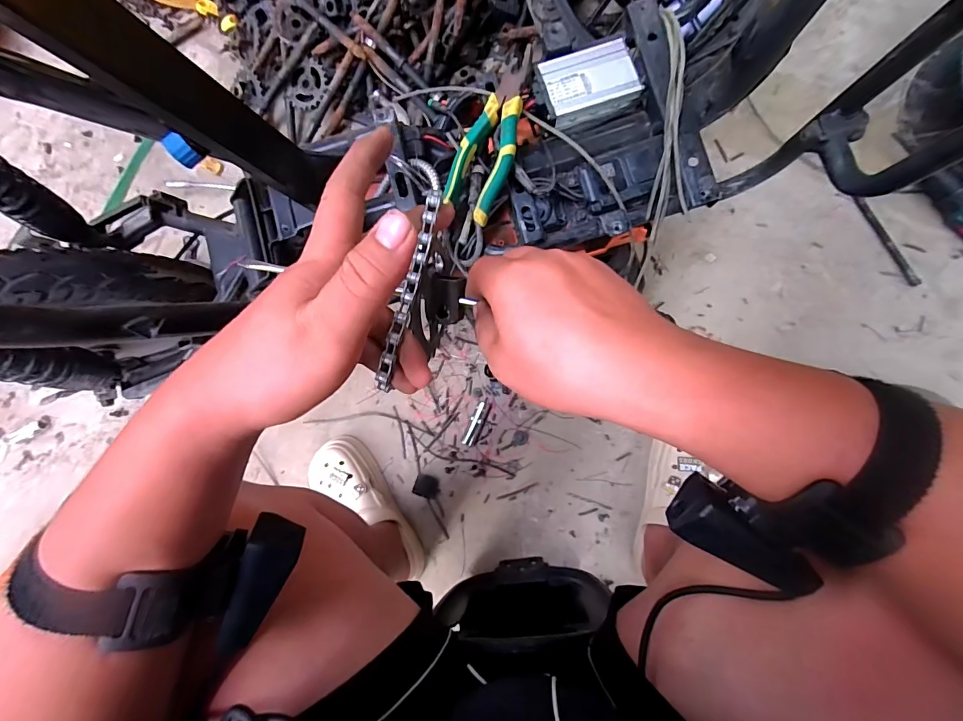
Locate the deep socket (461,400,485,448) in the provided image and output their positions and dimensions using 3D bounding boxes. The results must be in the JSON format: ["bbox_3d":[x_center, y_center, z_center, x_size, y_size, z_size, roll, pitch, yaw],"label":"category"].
[{"bbox_3d":[-0.012,0.110,0.740,0.018,0.017,0.081,21,89,8],"label":"deep socket"}]

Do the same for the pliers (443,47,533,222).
[{"bbox_3d":[0.015,-0.239,0.449,0.060,0.027,0.191,23,89,8],"label":"pliers"}]

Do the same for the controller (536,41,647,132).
[{"bbox_3d":[0.115,-0.307,0.466,0.107,0.026,0.071,-20,84,6],"label":"controller"}]

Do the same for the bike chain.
[{"bbox_3d":[-0.043,-0.043,0.257,0.009,0.011,0.124,15,86,8],"label":"bike chain"}]

